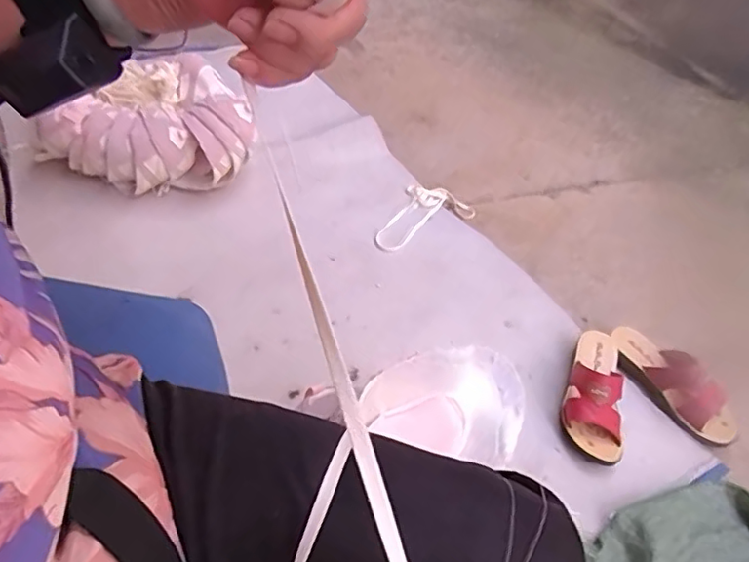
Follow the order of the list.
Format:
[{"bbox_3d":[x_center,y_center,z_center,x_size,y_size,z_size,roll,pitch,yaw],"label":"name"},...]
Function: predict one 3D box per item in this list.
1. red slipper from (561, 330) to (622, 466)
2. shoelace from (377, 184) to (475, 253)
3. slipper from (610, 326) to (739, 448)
[{"bbox_3d":[0.342,0.160,0.881,0.085,0.076,0.229,12,47,9],"label":"red slipper"},{"bbox_3d":[0.082,-0.144,1.197,0.230,0.021,0.140,-28,54,-26],"label":"shoelace"},{"bbox_3d":[0.479,0.158,0.913,0.087,0.073,0.229,-30,55,-27],"label":"slipper"}]

